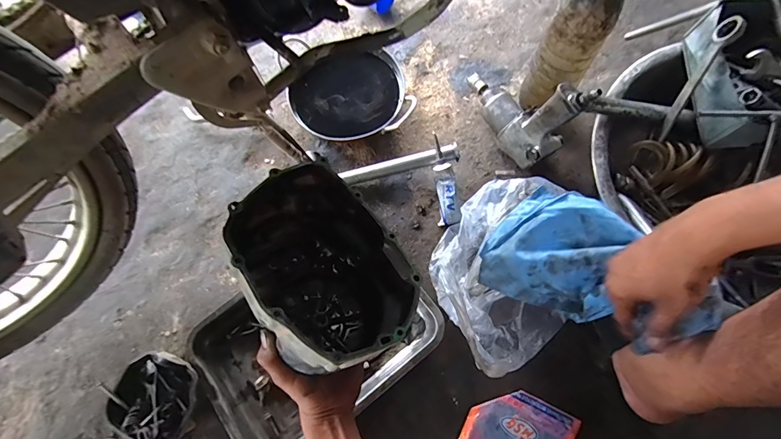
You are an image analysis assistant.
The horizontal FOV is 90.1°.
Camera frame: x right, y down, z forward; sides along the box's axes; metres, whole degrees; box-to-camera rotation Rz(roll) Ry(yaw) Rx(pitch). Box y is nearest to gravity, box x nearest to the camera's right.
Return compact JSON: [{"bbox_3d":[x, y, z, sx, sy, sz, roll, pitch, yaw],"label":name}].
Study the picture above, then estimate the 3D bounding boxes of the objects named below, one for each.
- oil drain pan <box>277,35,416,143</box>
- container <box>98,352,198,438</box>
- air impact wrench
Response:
[{"bbox_3d":[-0.082,-0.239,0.741,0.240,0.063,0.194,-4,74,1],"label":"oil drain pan"},{"bbox_3d":[-0.352,0.273,0.599,0.128,0.071,0.129,-40,76,-9],"label":"container"},{"bbox_3d":[0.218,-0.206,0.662,0.082,0.191,0.206,-21,74,-4],"label":"air impact wrench"}]

